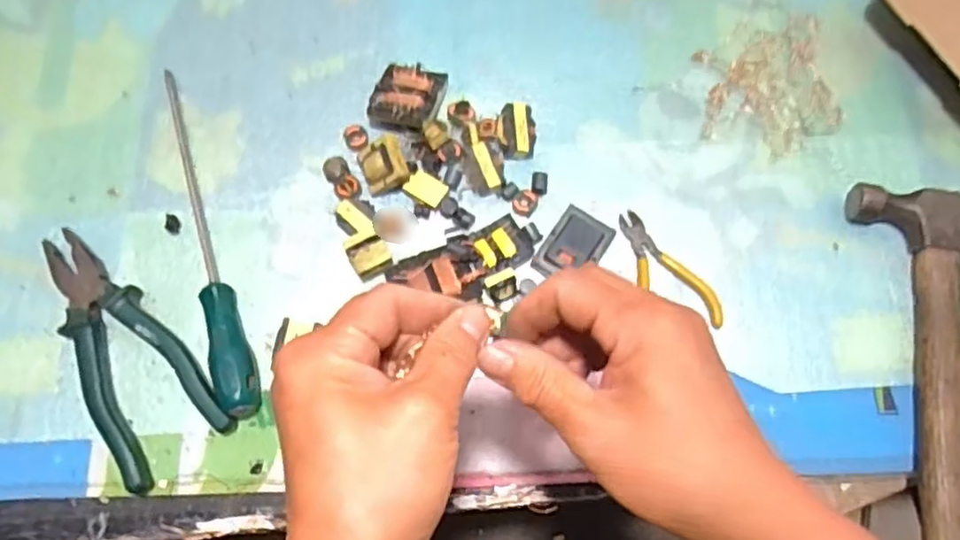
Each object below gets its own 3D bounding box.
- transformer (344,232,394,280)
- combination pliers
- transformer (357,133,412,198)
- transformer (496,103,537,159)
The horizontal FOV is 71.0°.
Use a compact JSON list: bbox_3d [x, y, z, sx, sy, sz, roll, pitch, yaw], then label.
[{"bbox_3d":[-0.082,-0.012,0.498,0.028,0.022,0.031,-27,109,-8],"label":"transformer"},{"bbox_3d":[-0.261,0.056,0.478,0.077,0.021,0.192,-38,75,-10],"label":"combination pliers"},{"bbox_3d":[-0.073,-0.079,0.513,0.035,0.029,0.036,-21,72,-5],"label":"transformer"},{"bbox_3d":[0.029,-0.108,0.527,0.029,0.019,0.042,1,72,2],"label":"transformer"}]

